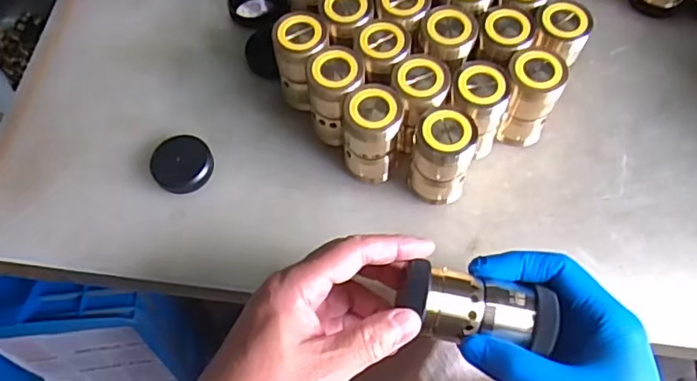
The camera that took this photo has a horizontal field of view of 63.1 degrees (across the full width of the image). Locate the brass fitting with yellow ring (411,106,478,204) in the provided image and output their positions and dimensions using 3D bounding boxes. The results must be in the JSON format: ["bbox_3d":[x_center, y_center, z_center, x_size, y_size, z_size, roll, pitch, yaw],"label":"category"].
[{"bbox_3d":[0.065,-0.025,0.395,0.039,0.071,0.043,8,65,4],"label":"brass fitting with yellow ring"}]

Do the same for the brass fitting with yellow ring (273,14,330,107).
[{"bbox_3d":[-0.034,-0.096,0.427,0.038,0.069,0.034,-3,64,-1],"label":"brass fitting with yellow ring"}]

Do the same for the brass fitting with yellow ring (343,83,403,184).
[{"bbox_3d":[0.017,-0.037,0.408,0.037,0.080,0.038,3,64,2],"label":"brass fitting with yellow ring"}]

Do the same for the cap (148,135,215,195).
[{"bbox_3d":[-0.124,-0.020,0.425,0.043,0.014,0.042,0,64,0],"label":"cap"}]

